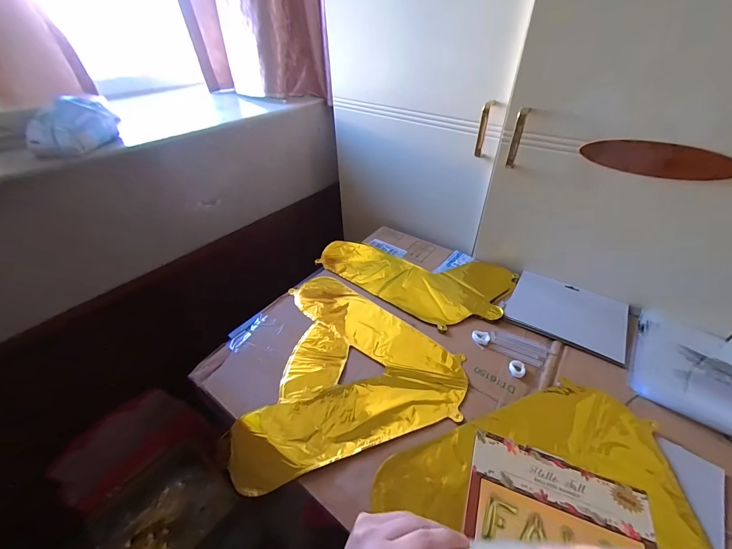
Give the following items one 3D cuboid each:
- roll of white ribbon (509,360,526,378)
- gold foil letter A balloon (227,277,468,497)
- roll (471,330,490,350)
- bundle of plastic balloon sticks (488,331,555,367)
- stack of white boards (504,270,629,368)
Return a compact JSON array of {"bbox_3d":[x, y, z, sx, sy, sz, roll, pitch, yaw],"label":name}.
[{"bbox_3d":[0.241,0.151,0.499,0.025,0.009,0.027,-1,40,1],"label":"roll of white ribbon"},{"bbox_3d":[-0.008,0.153,0.530,0.329,0.034,0.389,4,41,7],"label":"gold foil letter A balloon"},{"bbox_3d":[0.200,0.110,0.547,0.031,0.007,0.030,-1,40,1],"label":"roll"},{"bbox_3d":[0.263,0.126,0.534,0.099,0.004,0.049,16,43,20],"label":"bundle of plastic balloon sticks"},{"bbox_3d":[0.376,0.067,0.588,0.187,0.008,0.158,22,46,27],"label":"stack of white boards"}]

